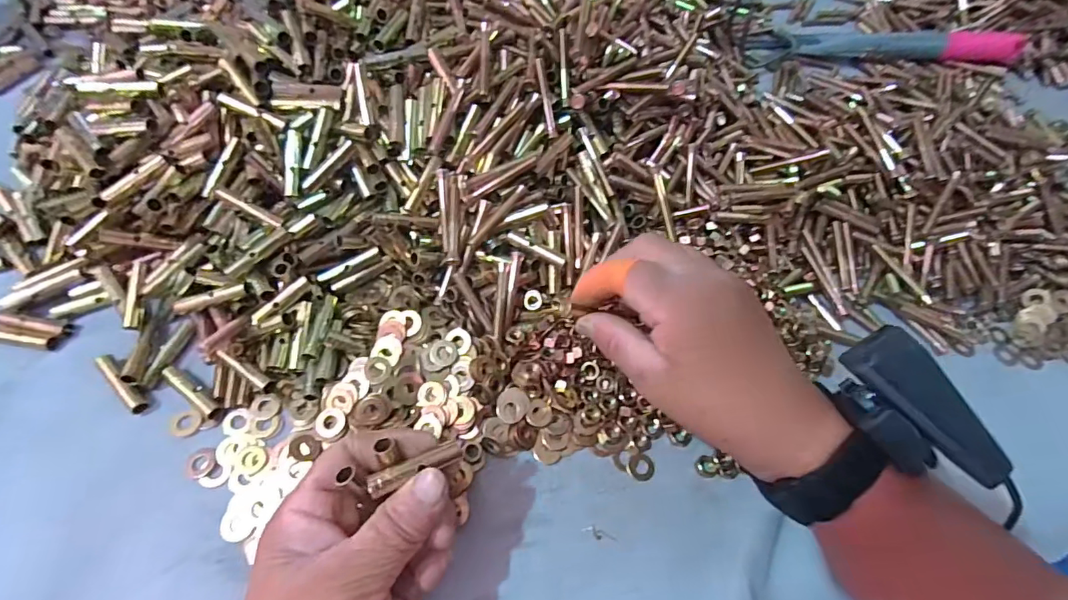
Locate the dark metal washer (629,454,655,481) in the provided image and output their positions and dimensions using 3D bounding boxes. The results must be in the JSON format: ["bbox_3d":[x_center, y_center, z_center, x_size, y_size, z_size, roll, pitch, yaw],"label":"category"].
[{"bbox_3d":[0.066,0.102,0.299,0.016,0.004,0.015,3,61,-5],"label":"dark metal washer"}]

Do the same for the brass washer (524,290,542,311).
[{"bbox_3d":[-0.001,0.000,0.335,0.012,0.004,0.015,-7,75,10],"label":"brass washer"}]

